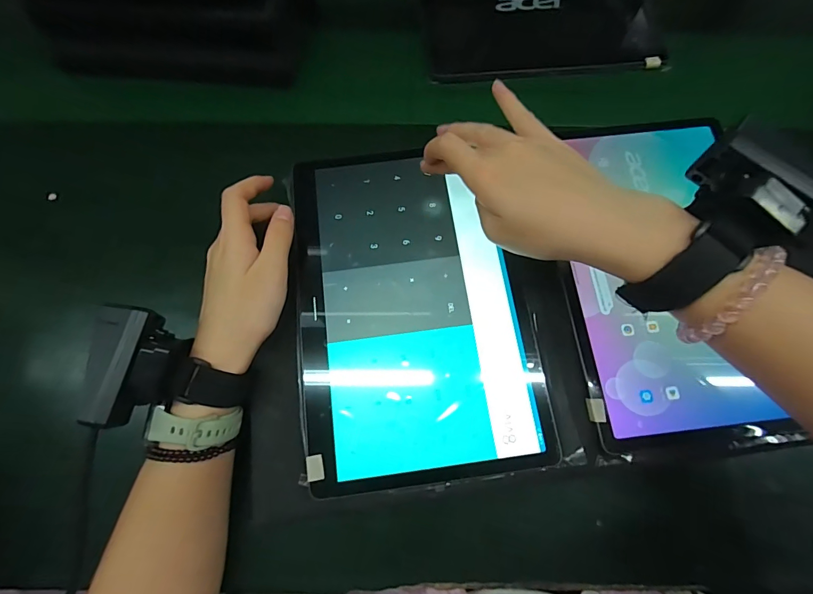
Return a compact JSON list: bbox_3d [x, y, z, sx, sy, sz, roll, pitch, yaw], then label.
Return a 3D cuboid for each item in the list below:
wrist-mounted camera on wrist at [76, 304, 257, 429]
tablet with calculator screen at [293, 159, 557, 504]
[{"bbox_3d":[-0.137,0.045,0.235,0.082,0.050,0.066,3,71,0],"label":"wrist-mounted camera on wrist"},{"bbox_3d":[0.005,0.003,0.286,0.164,0.004,0.247,-6,74,-1],"label":"tablet with calculator screen"}]

